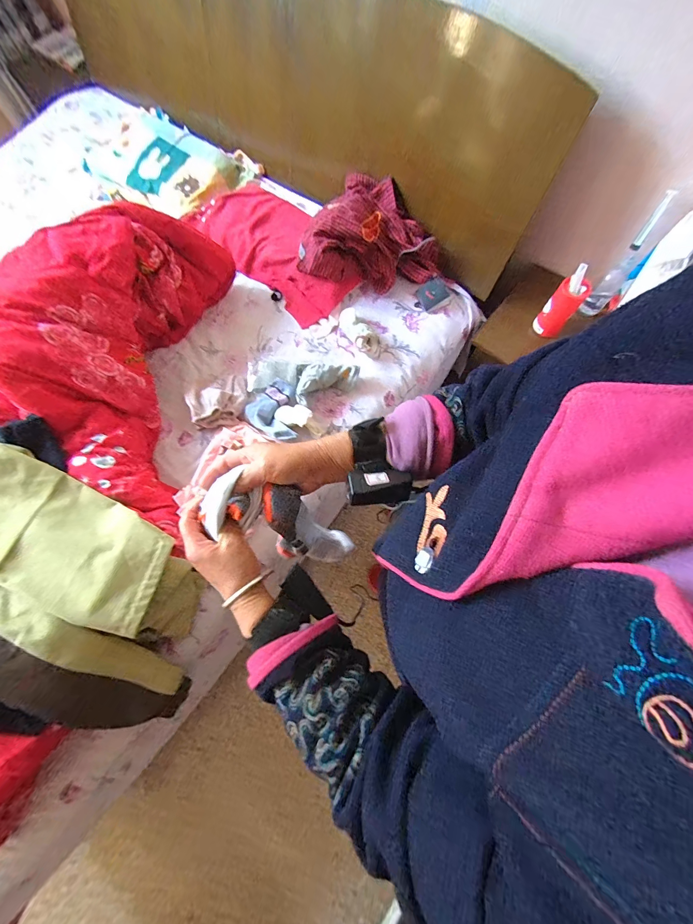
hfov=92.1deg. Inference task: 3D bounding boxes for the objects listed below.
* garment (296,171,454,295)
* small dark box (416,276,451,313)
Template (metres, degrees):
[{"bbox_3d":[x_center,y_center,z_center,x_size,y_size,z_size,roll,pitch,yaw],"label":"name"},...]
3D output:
[{"bbox_3d":[0.078,-0.658,0.961,0.421,0.174,0.275,-1,72,1],"label":"garment"},{"bbox_3d":[0.251,-0.489,0.973,0.080,0.013,0.073,-32,101,13],"label":"small dark box"}]

